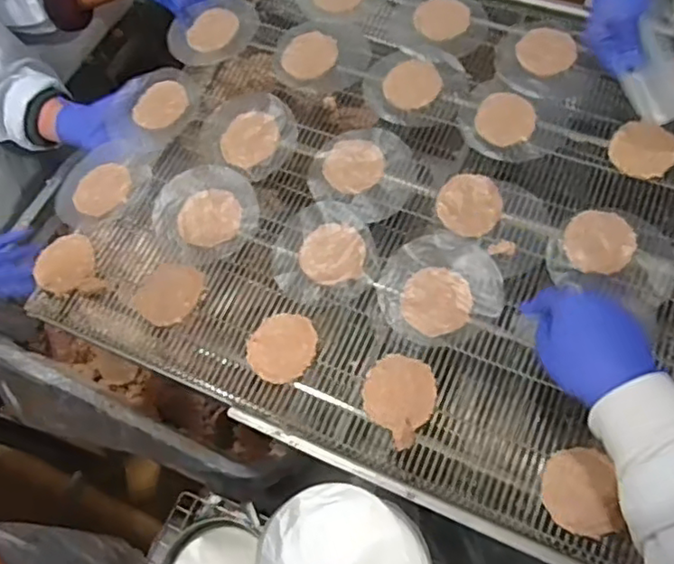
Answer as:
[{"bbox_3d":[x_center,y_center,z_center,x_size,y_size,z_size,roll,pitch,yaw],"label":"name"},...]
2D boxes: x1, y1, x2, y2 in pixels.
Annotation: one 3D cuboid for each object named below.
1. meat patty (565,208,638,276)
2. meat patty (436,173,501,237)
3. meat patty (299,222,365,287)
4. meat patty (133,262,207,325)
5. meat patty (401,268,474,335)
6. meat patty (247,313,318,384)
[{"bbox_3d":[0.274,-0.042,0.644,0.071,0.009,0.068,-1,67,2],"label":"meat patty"},{"bbox_3d":[0.145,-0.085,0.678,0.068,0.007,0.081,2,67,4],"label":"meat patty"},{"bbox_3d":[-0.004,-0.032,0.666,0.068,0.006,0.071,-1,67,2],"label":"meat patty"},{"bbox_3d":[-0.179,0.013,0.664,0.065,0.007,0.068,-1,67,2],"label":"meat patty"},{"bbox_3d":[0.102,0.019,0.631,0.069,0.007,0.070,-1,67,2],"label":"meat patty"},{"bbox_3d":[-0.056,0.065,0.629,0.067,0.006,0.071,-1,67,2],"label":"meat patty"}]

